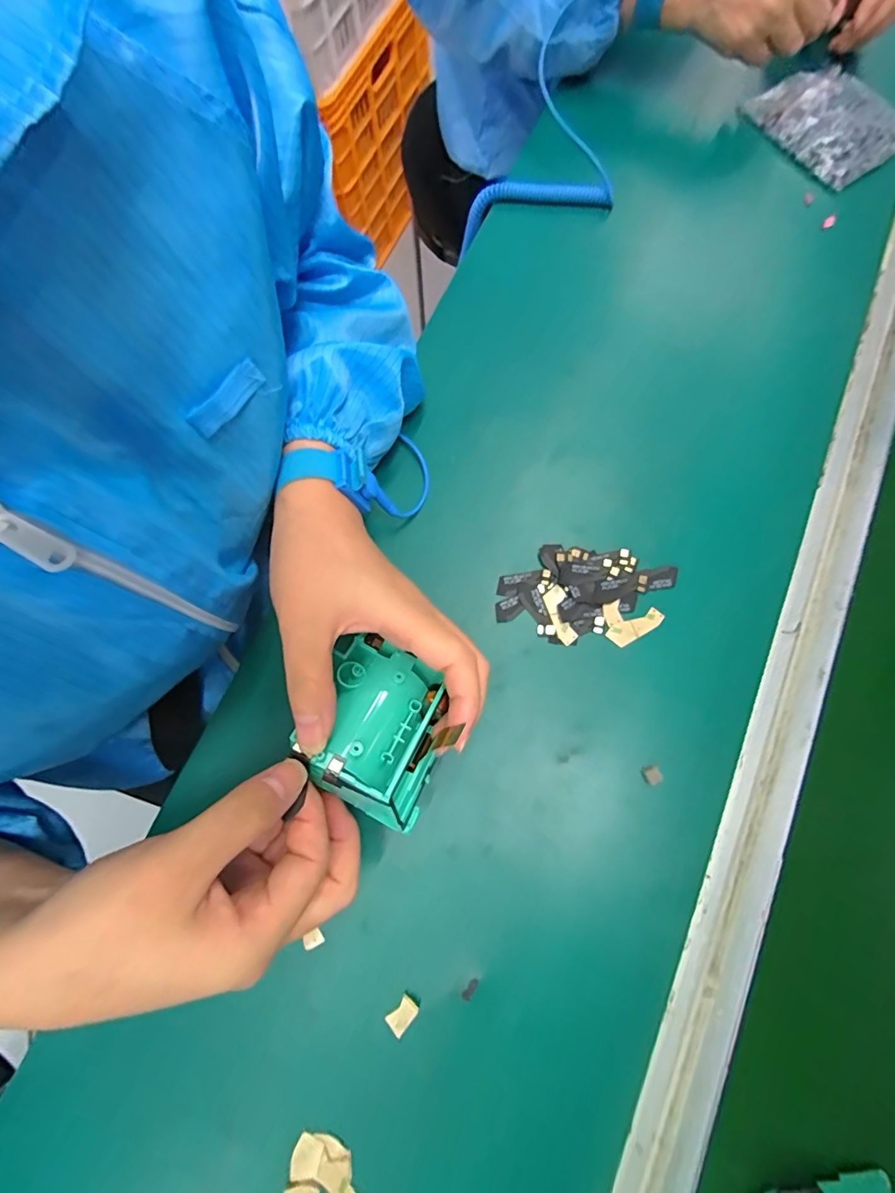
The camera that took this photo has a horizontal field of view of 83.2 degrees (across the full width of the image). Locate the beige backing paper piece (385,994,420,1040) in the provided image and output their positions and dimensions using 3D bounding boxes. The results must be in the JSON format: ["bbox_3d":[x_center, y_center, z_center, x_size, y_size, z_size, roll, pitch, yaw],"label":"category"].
[{"bbox_3d":[-0.024,0.225,0.271,0.012,0.004,0.018,43,80,12],"label":"beige backing paper piece"}]

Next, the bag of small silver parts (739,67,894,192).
[{"bbox_3d":[0.318,-0.398,0.417,0.083,0.022,0.115,-31,78,-8],"label":"bag of small silver parts"}]

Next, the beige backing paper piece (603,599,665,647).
[{"bbox_3d":[0.116,0.013,0.320,0.036,0.004,0.026,-25,75,-5],"label":"beige backing paper piece"}]

